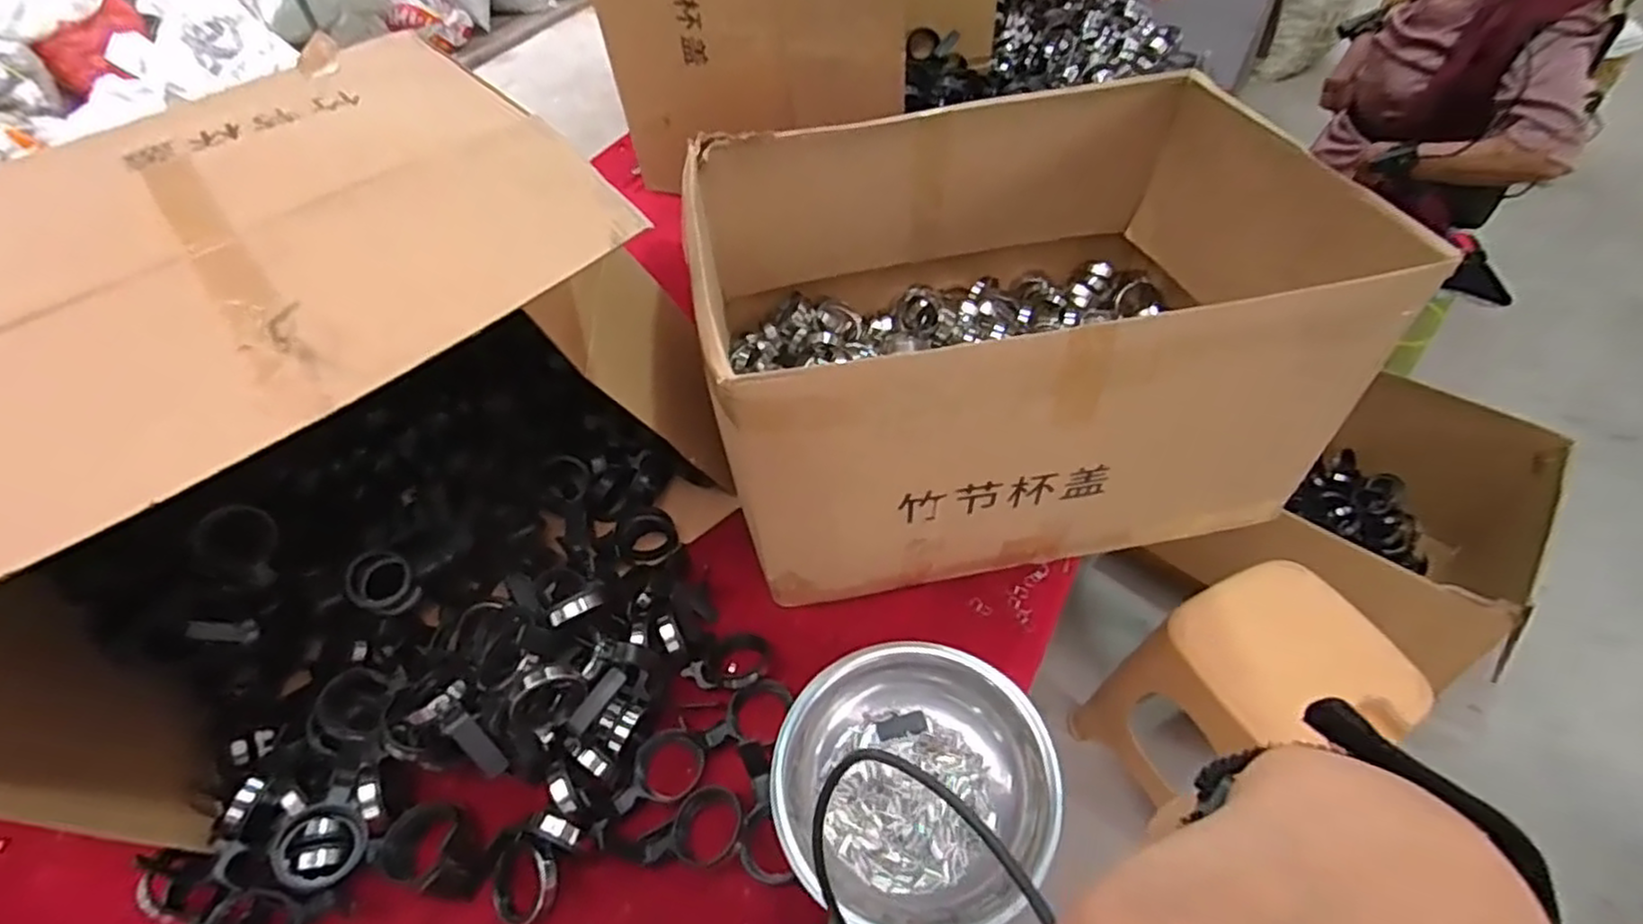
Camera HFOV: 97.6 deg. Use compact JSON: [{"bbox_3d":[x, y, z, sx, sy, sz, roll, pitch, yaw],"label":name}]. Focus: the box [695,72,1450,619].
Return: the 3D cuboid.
[{"bbox_3d":[0.200,-0.167,0.854,0.634,0.332,0.483,-6,50,-2],"label":"box"}]

